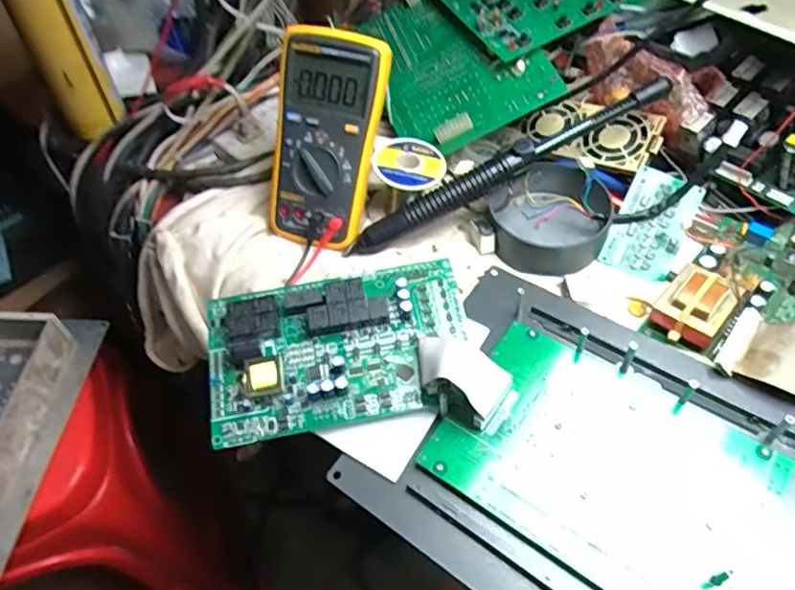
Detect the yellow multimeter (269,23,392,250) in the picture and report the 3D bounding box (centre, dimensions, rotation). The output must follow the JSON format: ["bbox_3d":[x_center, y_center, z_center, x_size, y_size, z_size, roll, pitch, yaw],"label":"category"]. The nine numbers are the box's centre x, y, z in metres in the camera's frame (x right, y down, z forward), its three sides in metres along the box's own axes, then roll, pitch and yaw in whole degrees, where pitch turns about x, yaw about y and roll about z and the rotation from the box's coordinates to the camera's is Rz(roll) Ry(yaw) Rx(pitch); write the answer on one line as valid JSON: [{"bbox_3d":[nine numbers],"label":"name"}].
[{"bbox_3d":[-0.065,-0.134,0.496,0.088,0.182,0.037,17,22,13],"label":"yellow multimeter"}]

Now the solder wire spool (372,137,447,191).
[{"bbox_3d":[0.012,-0.116,0.495,0.061,0.014,0.052,-22,69,-22],"label":"solder wire spool"}]

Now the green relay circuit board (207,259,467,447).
[{"bbox_3d":[-0.044,0.036,0.429,0.199,0.033,0.115,-11,54,-7],"label":"green relay circuit board"}]

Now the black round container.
[{"bbox_3d":[0.140,-0.071,0.518,0.105,0.060,0.103,-1,53,1],"label":"black round container"}]

